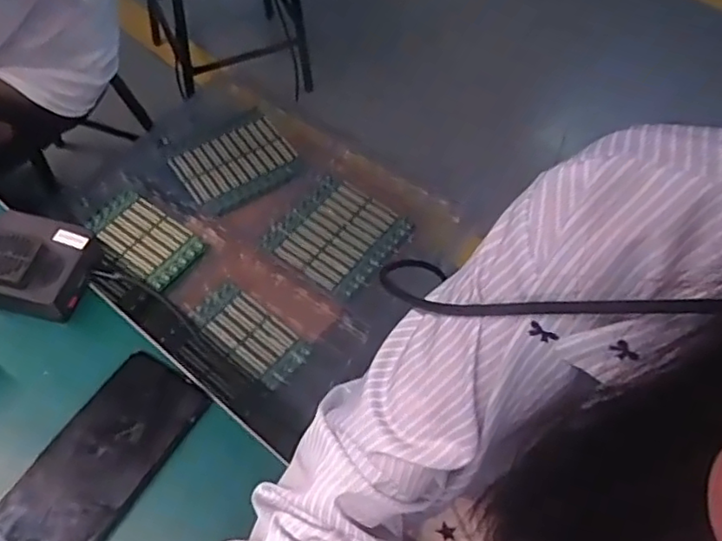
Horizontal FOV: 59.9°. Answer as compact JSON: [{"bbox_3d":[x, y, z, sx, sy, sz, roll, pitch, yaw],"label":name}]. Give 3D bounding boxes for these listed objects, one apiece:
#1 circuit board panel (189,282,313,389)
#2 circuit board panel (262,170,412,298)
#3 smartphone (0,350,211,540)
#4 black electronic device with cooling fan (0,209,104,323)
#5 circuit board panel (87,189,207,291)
[{"bbox_3d":[-0.157,0.090,0.893,0.166,0.015,0.088,34,62,15],"label":"circuit board panel"},{"bbox_3d":[-0.033,-0.060,1.000,0.174,0.016,0.193,34,62,15],"label":"circuit board panel"},{"bbox_3d":[-0.180,0.131,0.432,0.070,0.011,0.155,33,56,6],"label":"smartphone"},{"bbox_3d":[-0.254,-0.005,0.489,0.075,0.043,0.073,14,59,4],"label":"black electronic device with cooling fan"},{"bbox_3d":[-0.333,-0.051,0.956,0.178,0.010,0.104,33,62,15],"label":"circuit board panel"}]

